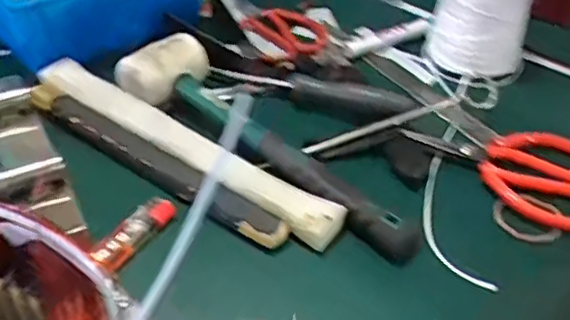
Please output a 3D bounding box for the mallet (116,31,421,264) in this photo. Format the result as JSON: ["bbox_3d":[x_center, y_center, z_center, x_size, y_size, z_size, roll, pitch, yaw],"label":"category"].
[{"bbox_3d":[-0.009,-0.026,0.480,0.279,0.036,0.070,28,48,25],"label":"mallet"}]

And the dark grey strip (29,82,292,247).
[{"bbox_3d":[-0.105,0.002,0.477,0.257,0.024,0.026,26,47,24],"label":"dark grey strip"}]

